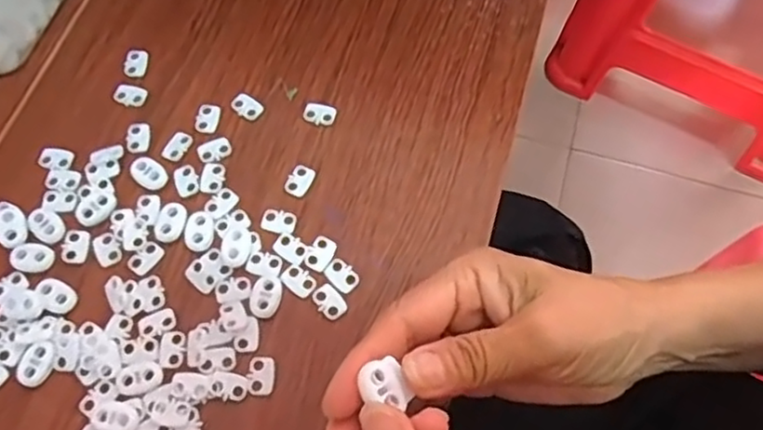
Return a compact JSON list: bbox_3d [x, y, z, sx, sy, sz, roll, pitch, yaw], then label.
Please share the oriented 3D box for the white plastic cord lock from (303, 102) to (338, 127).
[{"bbox_3d":[-0.036,-0.060,0.398,0.019,0.004,0.014,9,65,3],"label":"white plastic cord lock"}]

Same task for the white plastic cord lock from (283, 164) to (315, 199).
[{"bbox_3d":[-0.047,-0.020,0.379,0.014,0.004,0.019,22,67,9],"label":"white plastic cord lock"}]

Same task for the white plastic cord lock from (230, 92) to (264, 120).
[{"bbox_3d":[-0.080,-0.065,0.399,0.019,0.004,0.013,31,68,12],"label":"white plastic cord lock"}]

